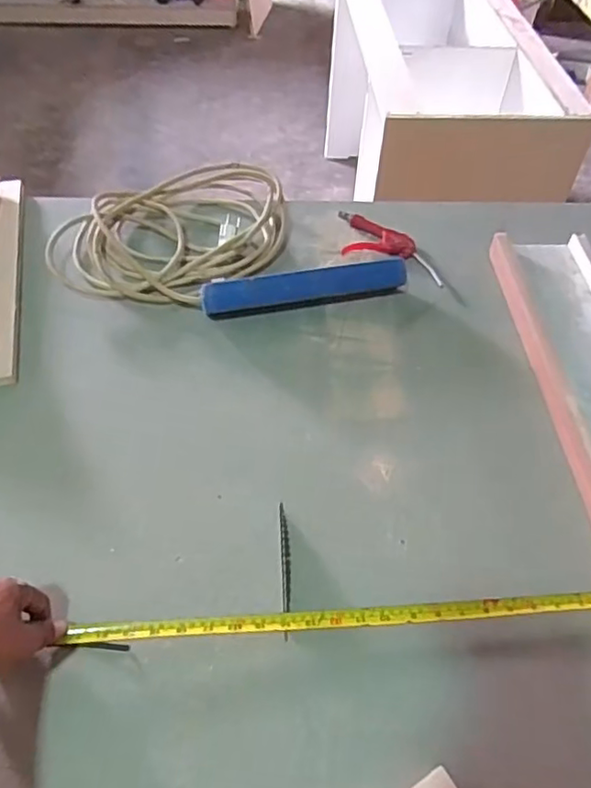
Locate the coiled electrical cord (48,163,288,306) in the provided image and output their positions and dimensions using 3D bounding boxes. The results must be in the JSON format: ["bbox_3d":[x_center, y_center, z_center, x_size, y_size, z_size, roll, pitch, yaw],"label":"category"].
[{"bbox_3d":[-0.187,-0.256,0.960,0.277,0.063,0.343,30,56,19],"label":"coiled electrical cord"}]

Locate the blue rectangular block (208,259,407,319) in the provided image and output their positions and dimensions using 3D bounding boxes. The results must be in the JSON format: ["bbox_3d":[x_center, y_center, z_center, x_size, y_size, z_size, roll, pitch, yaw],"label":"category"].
[{"bbox_3d":[0.015,-0.154,0.874,0.293,0.051,0.029,-8,52,-10],"label":"blue rectangular block"}]

